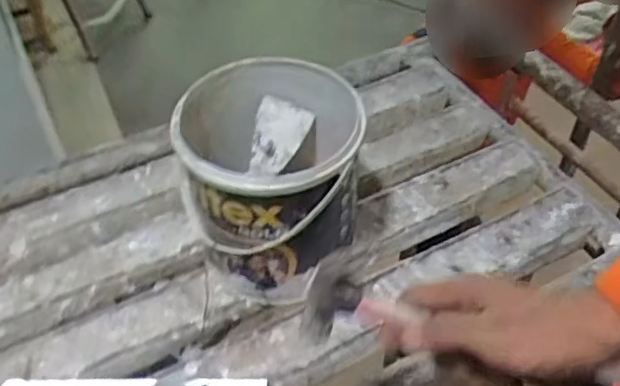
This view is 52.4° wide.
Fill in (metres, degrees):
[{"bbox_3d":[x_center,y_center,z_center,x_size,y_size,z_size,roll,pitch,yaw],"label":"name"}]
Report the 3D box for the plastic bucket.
[{"bbox_3d":[-0.040,-0.008,0.670,0.177,0.197,0.178,0,46,0],"label":"plastic bucket"}]

